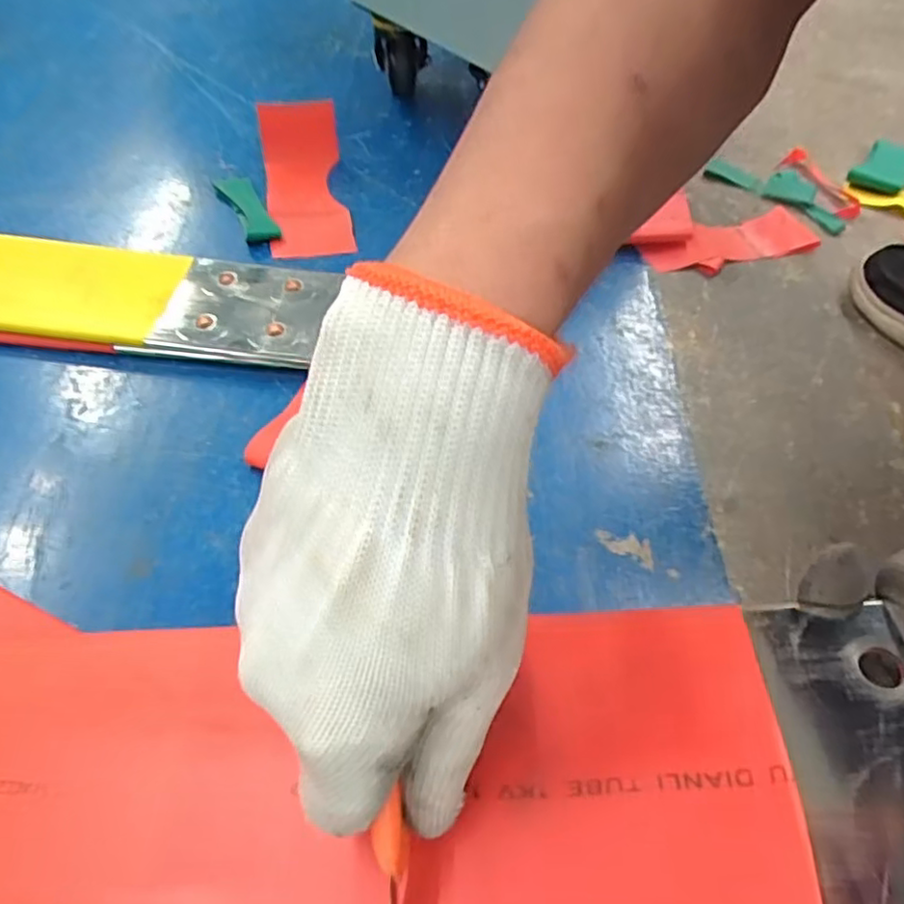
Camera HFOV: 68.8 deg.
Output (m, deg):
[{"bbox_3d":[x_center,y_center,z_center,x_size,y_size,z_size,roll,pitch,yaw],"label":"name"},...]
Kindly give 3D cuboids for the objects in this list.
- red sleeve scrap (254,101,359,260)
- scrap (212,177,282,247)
[{"bbox_3d":[-0.133,-0.246,0.597,0.071,0.052,0.185,-7,52,-9],"label":"red sleeve scrap"},{"bbox_3d":[-0.181,-0.217,0.581,0.033,0.010,0.106,-20,55,-18],"label":"scrap"}]

